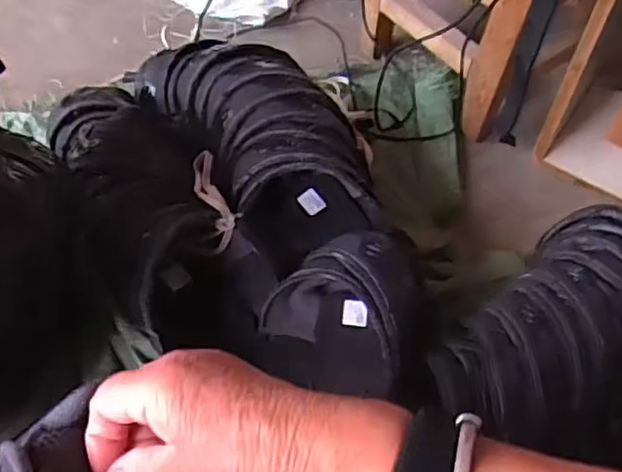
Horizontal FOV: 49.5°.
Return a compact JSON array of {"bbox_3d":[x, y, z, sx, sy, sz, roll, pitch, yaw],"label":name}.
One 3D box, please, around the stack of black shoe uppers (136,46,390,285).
[{"bbox_3d":[-0.064,-0.127,0.845,0.180,0.129,0.386,-29,61,-20],"label":"stack of black shoe uppers"}]

